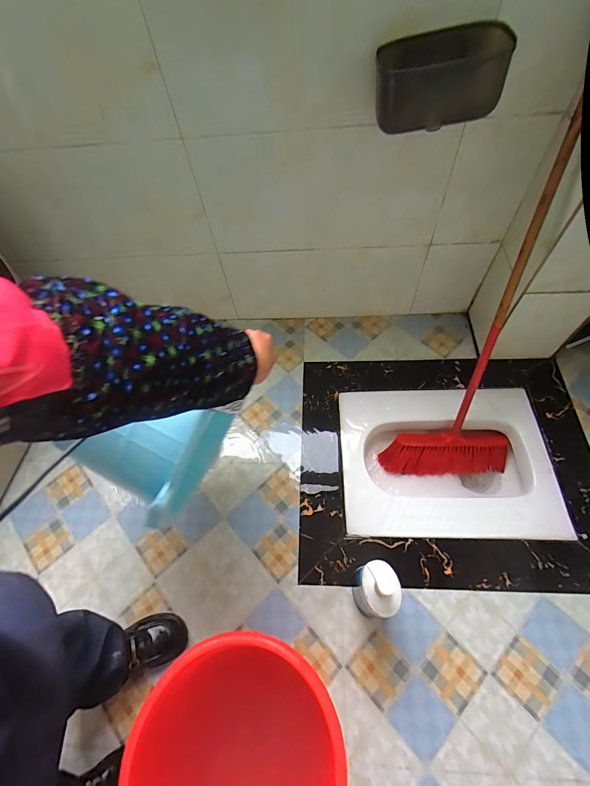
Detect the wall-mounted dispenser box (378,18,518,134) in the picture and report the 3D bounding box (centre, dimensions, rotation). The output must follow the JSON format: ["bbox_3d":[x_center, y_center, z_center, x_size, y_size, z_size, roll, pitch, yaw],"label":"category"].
[{"bbox_3d":[0.239,-0.531,0.607,0.189,0.119,0.110,-5,60,4],"label":"wall-mounted dispenser box"}]

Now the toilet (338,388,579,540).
[{"bbox_3d":[0.408,0.205,1.016,0.540,0.134,0.409,-2,60,6],"label":"toilet"}]

